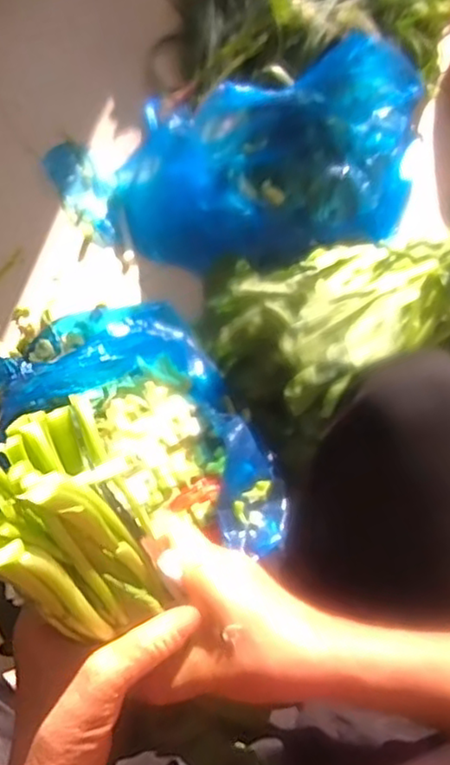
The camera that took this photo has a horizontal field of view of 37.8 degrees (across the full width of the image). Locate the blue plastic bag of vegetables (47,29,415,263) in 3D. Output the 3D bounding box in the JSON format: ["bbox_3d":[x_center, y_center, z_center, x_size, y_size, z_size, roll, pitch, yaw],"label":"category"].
[{"bbox_3d":[0.028,-0.304,0.951,0.550,0.155,0.266,-9,73,-3],"label":"blue plastic bag of vegetables"}]

